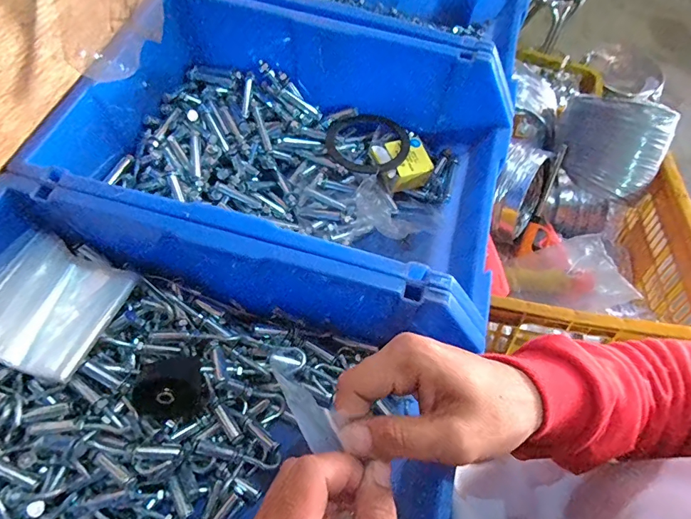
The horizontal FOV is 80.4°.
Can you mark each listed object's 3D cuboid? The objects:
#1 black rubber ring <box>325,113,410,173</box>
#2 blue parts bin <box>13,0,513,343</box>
[{"bbox_3d":[0.025,-0.152,0.528,0.106,0.016,0.099,0,61,0],"label":"black rubber ring"},{"bbox_3d":[-0.037,-0.129,0.490,0.445,0.157,0.288,17,64,6],"label":"blue parts bin"}]

